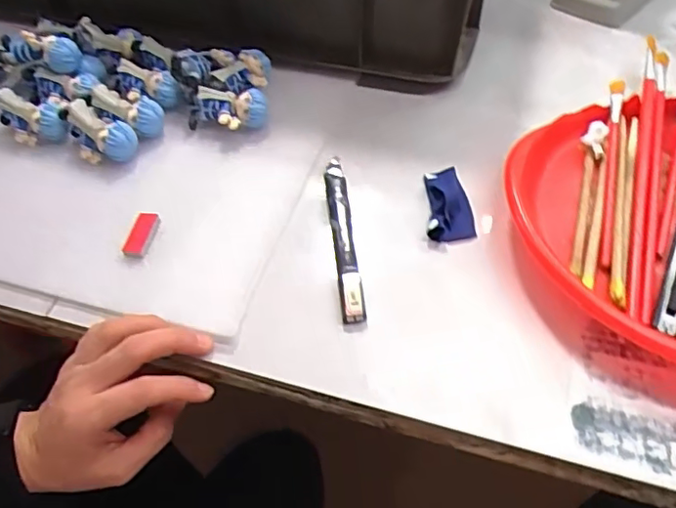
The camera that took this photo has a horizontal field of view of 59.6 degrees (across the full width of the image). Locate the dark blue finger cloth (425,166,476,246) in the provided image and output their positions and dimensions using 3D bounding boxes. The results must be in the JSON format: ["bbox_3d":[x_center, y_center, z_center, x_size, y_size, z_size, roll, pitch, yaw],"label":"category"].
[{"bbox_3d":[0.077,-0.037,0.414,0.032,0.017,0.063,-2,53,1],"label":"dark blue finger cloth"}]

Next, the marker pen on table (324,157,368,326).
[{"bbox_3d":[0.003,-0.014,0.398,0.015,0.011,0.133,-7,53,-2],"label":"marker pen on table"}]

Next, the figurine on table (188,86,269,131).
[{"bbox_3d":[-0.087,-0.111,0.458,0.063,0.028,0.030,-6,53,-1],"label":"figurine on table"}]

